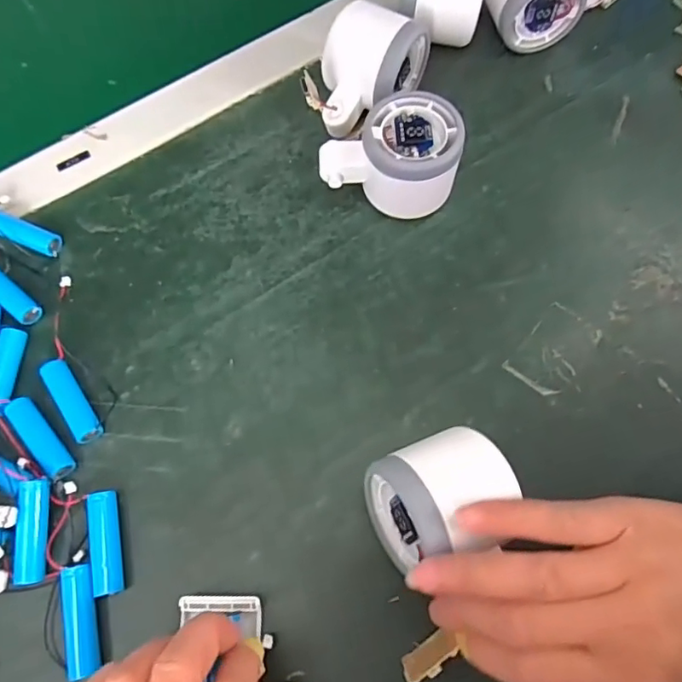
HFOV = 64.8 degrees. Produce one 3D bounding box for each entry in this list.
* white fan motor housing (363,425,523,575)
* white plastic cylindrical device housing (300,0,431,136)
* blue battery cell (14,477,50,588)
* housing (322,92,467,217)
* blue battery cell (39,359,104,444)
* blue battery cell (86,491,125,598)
[{"bbox_3d":[0.045,0.077,0.255,0.064,0.053,0.055,-12,55,-24],"label":"white fan motor housing"},{"bbox_3d":[0.016,-0.179,0.357,0.052,0.057,0.085,40,75,14],"label":"white plastic cylindrical device housing"},{"bbox_3d":[-0.157,0.097,0.274,0.012,0.016,0.049,-5,70,-1],"label":"blue battery cell"},{"bbox_3d":[0.031,-0.110,0.335,0.080,0.053,0.054,-19,71,-6],"label":"housing"},{"bbox_3d":[-0.152,0.033,0.303,0.014,0.014,0.052,-34,73,-11],"label":"blue battery cell"},{"bbox_3d":[-0.121,0.104,0.278,0.014,0.014,0.050,-13,70,-4],"label":"blue battery cell"}]

